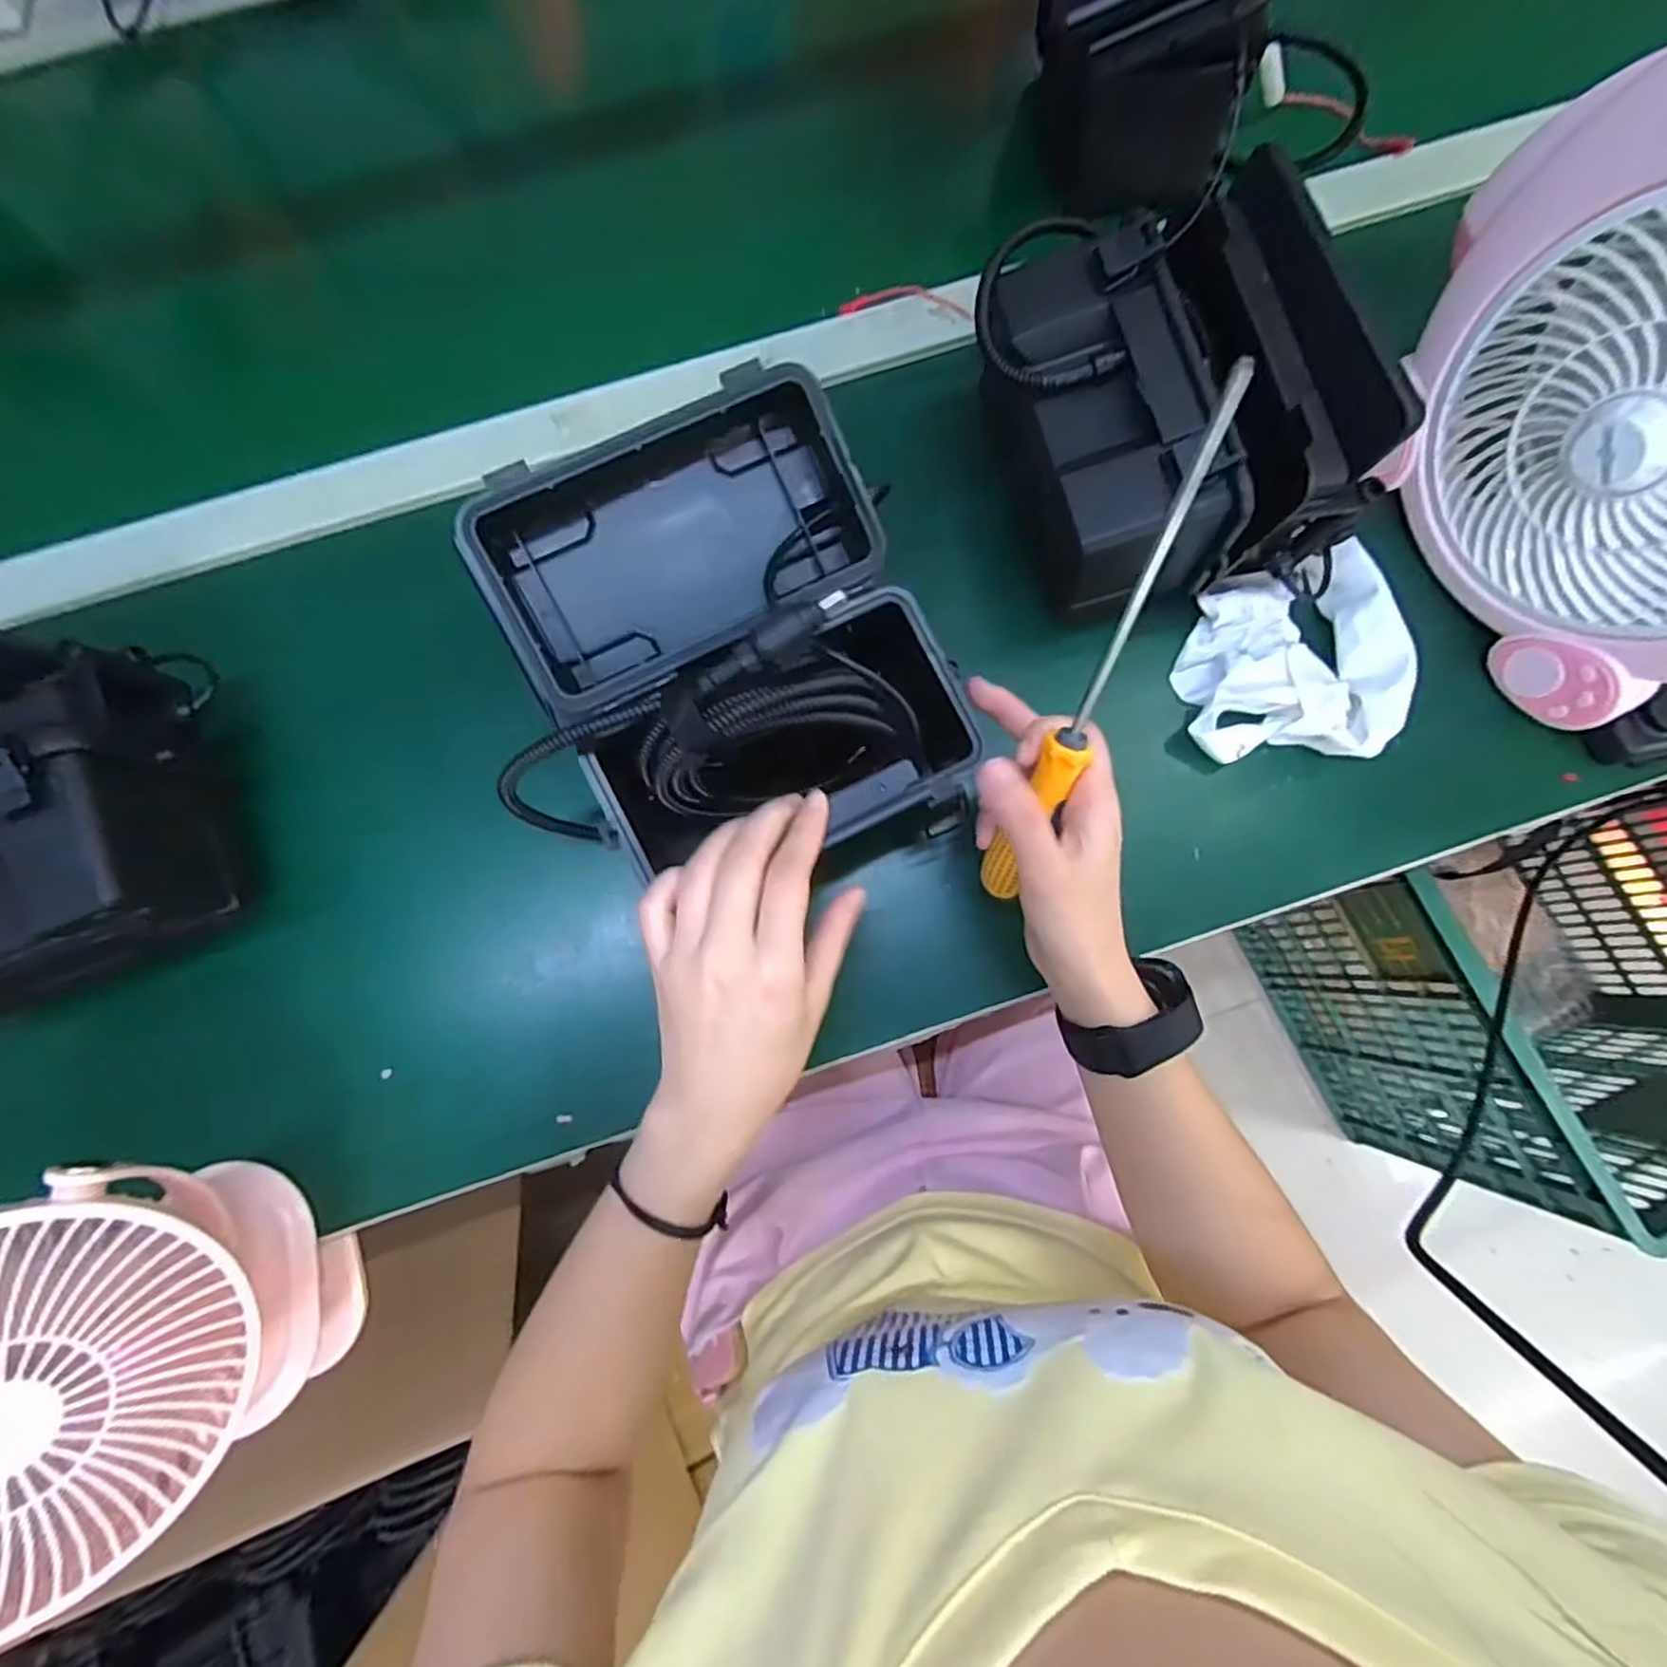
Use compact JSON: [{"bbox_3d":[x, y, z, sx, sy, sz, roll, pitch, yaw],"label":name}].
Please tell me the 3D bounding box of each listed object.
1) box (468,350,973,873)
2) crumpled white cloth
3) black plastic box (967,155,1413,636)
[{"bbox_3d":[-0.048,-0.088,0.357,0.175,0.120,0.201,-26,80,-4],"label":"box"},{"bbox_3d":[0.264,-0.101,0.427,0.119,0.040,0.123,-10,79,-2],"label":"crumpled white cloth"},{"bbox_3d":[0.171,-0.225,0.391,0.170,0.092,0.192,-21,80,-4],"label":"black plastic box"}]

